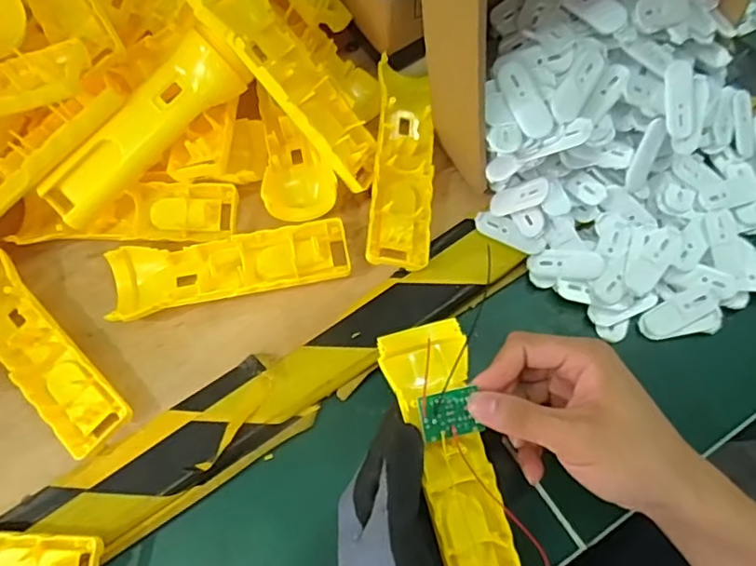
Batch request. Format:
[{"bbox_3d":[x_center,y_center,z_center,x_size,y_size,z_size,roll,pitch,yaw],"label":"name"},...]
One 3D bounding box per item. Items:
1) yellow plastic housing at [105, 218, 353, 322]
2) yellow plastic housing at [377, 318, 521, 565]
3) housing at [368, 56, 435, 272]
[{"bbox_3d":[-0.101,-0.013,0.389,0.160,0.017,0.050,-13,75,-2],"label":"yellow plastic housing"},{"bbox_3d":[0.046,0.105,0.326,0.048,0.026,0.163,-17,87,-3],"label":"yellow plastic housing"},{"bbox_3d":[0.018,-0.087,0.407,0.040,0.019,0.157,3,75,2],"label":"housing"}]

